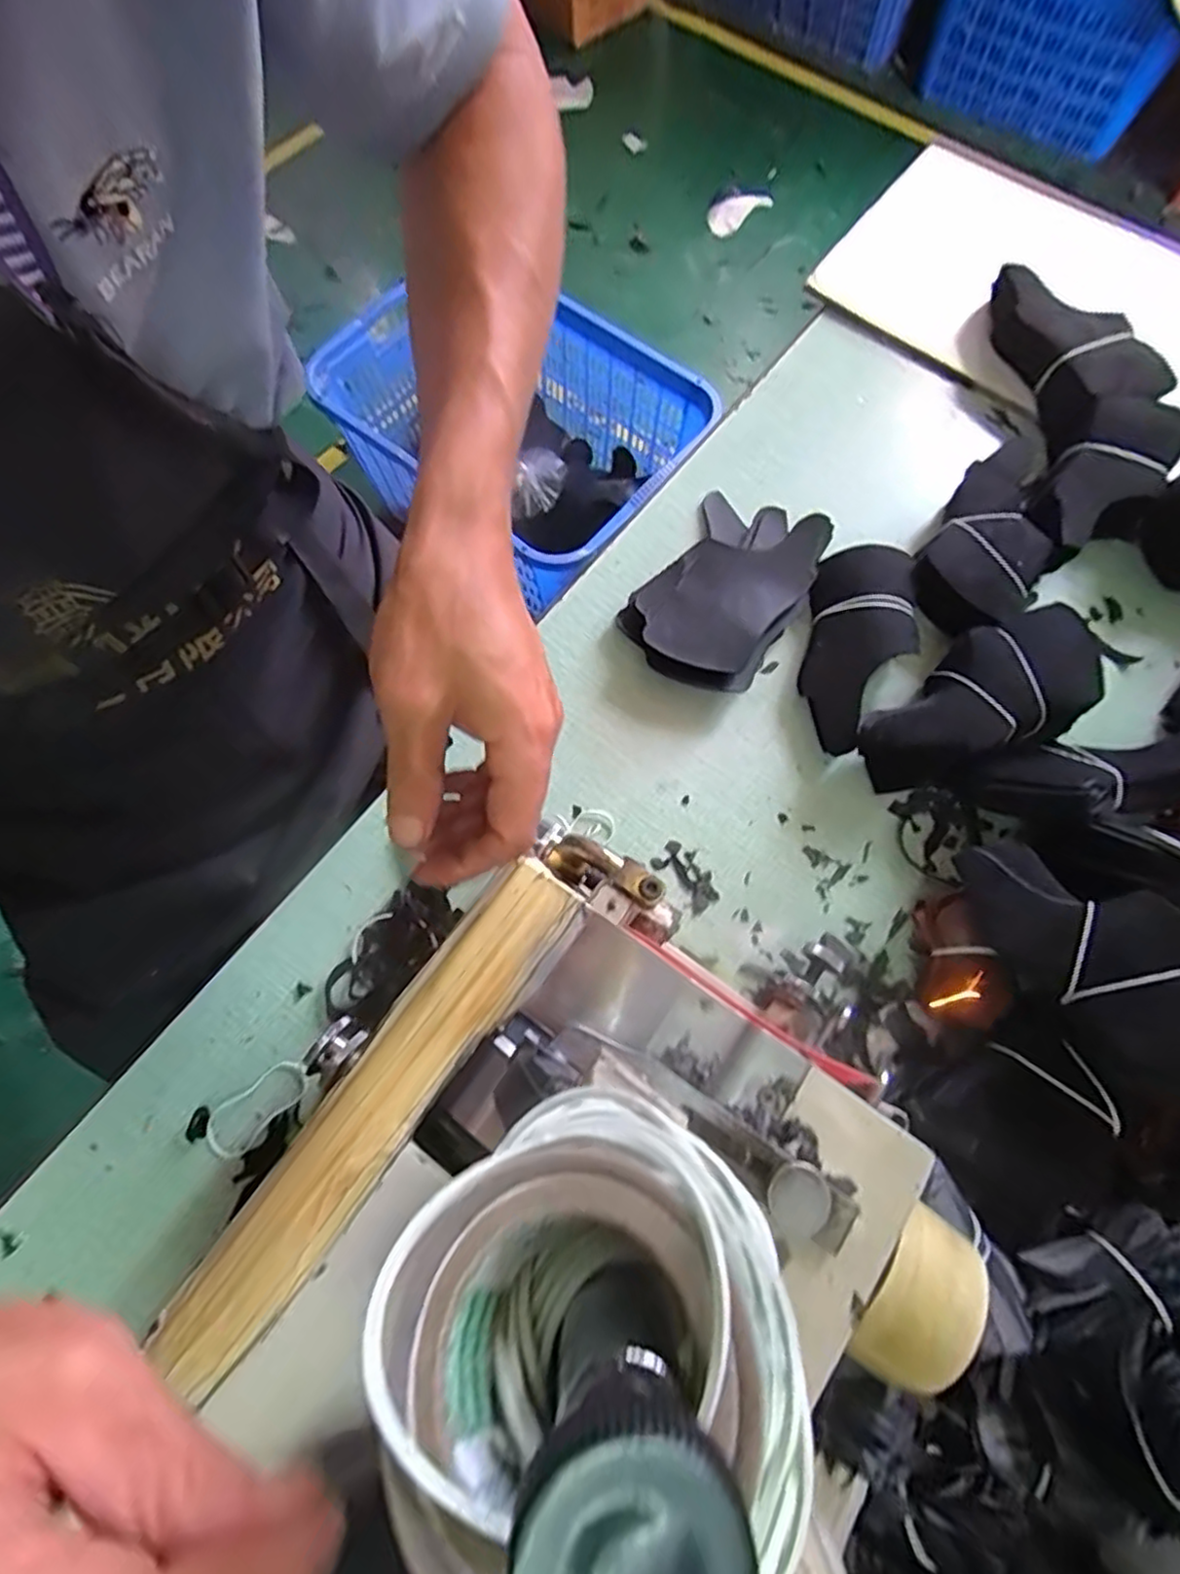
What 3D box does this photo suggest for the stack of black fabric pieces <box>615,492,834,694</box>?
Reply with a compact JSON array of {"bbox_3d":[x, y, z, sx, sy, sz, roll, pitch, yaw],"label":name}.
[{"bbox_3d":[0.097,-0.140,0.486,0.101,0.031,0.158,33,75,9],"label":"stack of black fabric pieces"}]

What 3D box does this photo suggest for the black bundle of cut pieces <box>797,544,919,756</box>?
[{"bbox_3d":[0.188,-0.098,0.471,0.070,0.037,0.152,7,73,1],"label":"black bundle of cut pieces"}]

